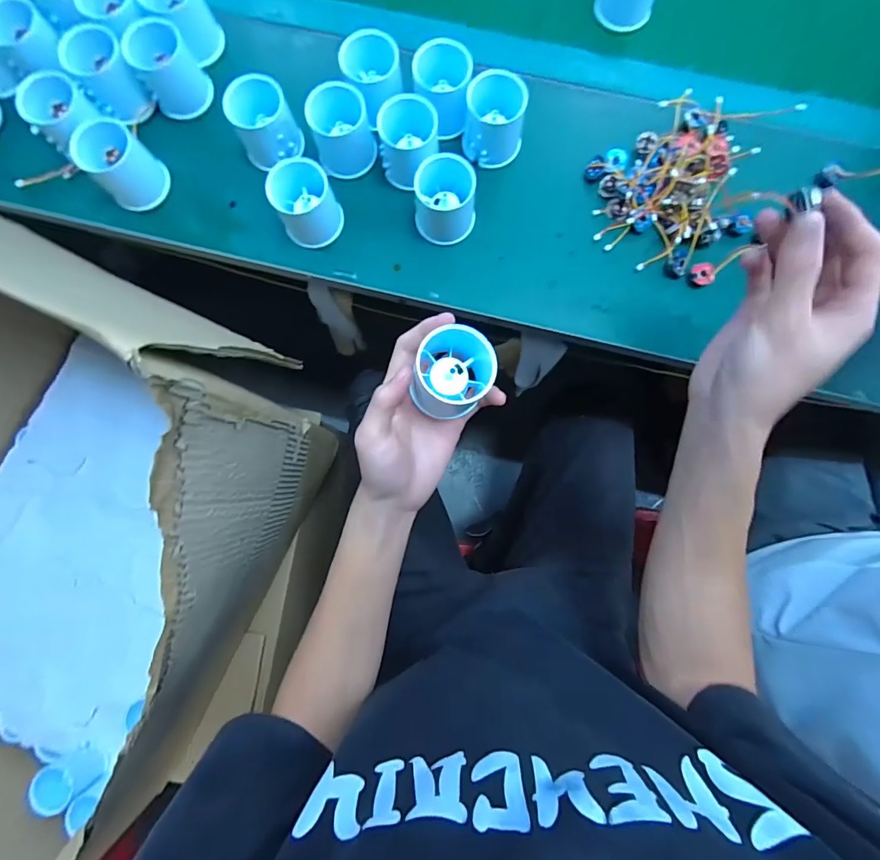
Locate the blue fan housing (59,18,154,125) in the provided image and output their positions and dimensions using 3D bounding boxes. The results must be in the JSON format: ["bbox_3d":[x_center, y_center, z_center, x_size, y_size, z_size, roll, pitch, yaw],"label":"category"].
[{"bbox_3d":[-0.311,-0.331,0.395,0.048,0.056,0.049,0,83,0],"label":"blue fan housing"}]

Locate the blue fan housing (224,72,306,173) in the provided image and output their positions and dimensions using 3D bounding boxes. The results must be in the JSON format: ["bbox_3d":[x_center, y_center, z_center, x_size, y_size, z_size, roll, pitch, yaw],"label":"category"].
[{"bbox_3d":[-0.162,-0.282,0.390,0.053,0.058,0.051,0,83,0],"label":"blue fan housing"}]

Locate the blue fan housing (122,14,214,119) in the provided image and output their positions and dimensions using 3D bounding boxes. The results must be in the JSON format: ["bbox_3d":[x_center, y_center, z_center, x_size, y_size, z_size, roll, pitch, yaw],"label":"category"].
[{"bbox_3d":[-0.260,-0.348,0.405,0.054,0.057,0.054,0,83,0],"label":"blue fan housing"}]

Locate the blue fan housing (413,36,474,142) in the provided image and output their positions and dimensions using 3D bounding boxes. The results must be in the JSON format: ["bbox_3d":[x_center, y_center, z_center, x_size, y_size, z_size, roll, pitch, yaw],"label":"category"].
[{"bbox_3d":[0.006,-0.314,0.385,0.047,0.045,0.053,-41,85,-5],"label":"blue fan housing"}]

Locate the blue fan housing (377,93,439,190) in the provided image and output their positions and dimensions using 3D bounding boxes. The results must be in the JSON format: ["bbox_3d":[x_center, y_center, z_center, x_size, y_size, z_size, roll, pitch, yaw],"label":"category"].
[{"bbox_3d":[-0.029,-0.265,0.387,0.054,0.051,0.047,-33,84,-4],"label":"blue fan housing"}]

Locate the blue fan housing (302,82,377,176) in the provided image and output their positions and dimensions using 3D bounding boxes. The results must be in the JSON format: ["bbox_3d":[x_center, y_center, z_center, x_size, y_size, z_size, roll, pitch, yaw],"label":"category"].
[{"bbox_3d":[-0.091,-0.277,0.393,0.054,0.053,0.053,-20,83,-3],"label":"blue fan housing"}]

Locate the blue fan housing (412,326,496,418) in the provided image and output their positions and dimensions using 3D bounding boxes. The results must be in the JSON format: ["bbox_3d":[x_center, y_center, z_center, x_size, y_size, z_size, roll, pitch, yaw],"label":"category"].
[{"bbox_3d":[0.008,-0.040,0.293,0.055,0.047,0.055,0,83,0],"label":"blue fan housing"}]

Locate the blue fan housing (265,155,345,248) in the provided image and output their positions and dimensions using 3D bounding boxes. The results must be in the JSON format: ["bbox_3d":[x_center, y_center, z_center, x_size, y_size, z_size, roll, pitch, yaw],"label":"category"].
[{"bbox_3d":[-0.122,-0.208,0.385,0.054,0.054,0.054,0,83,0],"label":"blue fan housing"}]

